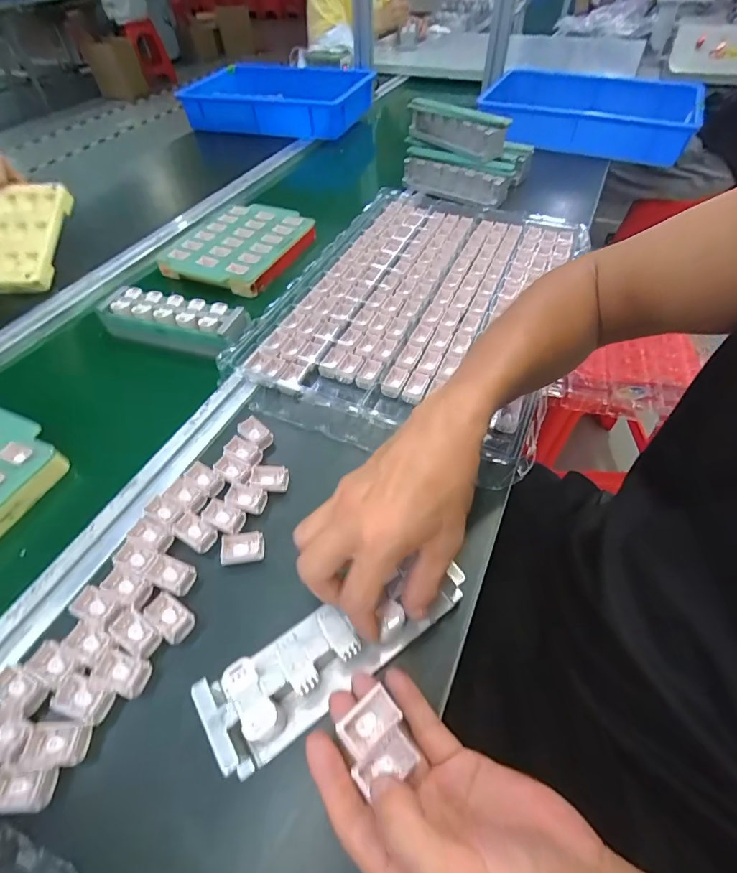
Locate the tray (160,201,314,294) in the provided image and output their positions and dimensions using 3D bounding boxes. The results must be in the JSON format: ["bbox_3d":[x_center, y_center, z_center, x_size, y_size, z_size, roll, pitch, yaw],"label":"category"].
[{"bbox_3d":[-0.207,-0.313,0.676,0.186,0.031,0.213,18,56,15],"label":"tray"}]

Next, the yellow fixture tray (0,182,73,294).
[{"bbox_3d":[-0.576,-0.308,0.637,0.195,0.028,0.185,-1,71,-1],"label":"yellow fixture tray"}]

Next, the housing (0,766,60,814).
[{"bbox_3d":[-0.217,0.220,0.259,0.040,0.006,0.021,-2,53,0],"label":"housing"}]

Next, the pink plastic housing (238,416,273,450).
[{"bbox_3d":[-0.117,-0.006,0.426,0.041,0.011,0.022,35,61,25],"label":"pink plastic housing"}]

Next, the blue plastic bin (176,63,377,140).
[{"bbox_3d":[-0.209,-0.855,1.046,0.420,0.078,0.319,13,54,12],"label":"blue plastic bin"}]

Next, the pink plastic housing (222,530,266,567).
[{"bbox_3d":[-0.107,0.095,0.355,0.034,0.013,0.024,-7,53,-4],"label":"pink plastic housing"}]

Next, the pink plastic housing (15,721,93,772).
[{"bbox_3d":[-0.206,0.203,0.274,0.040,0.007,0.025,-4,53,-2],"label":"pink plastic housing"}]

